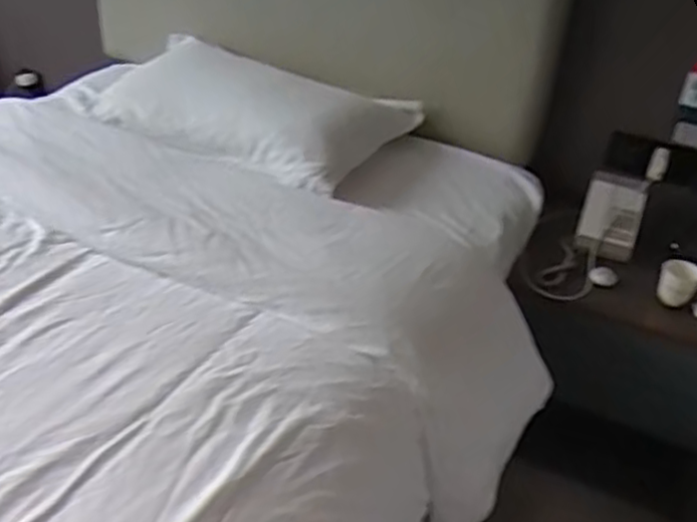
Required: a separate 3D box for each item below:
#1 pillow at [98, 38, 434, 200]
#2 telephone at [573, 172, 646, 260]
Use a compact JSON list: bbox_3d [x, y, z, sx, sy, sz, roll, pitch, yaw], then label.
[{"bbox_3d":[-0.250,-0.395,1.763,0.701,0.102,0.468,19,36,19],"label":"pillow"},{"bbox_3d":[0.612,-0.109,1.679,0.129,0.102,0.243,16,36,16],"label":"telephone"}]

